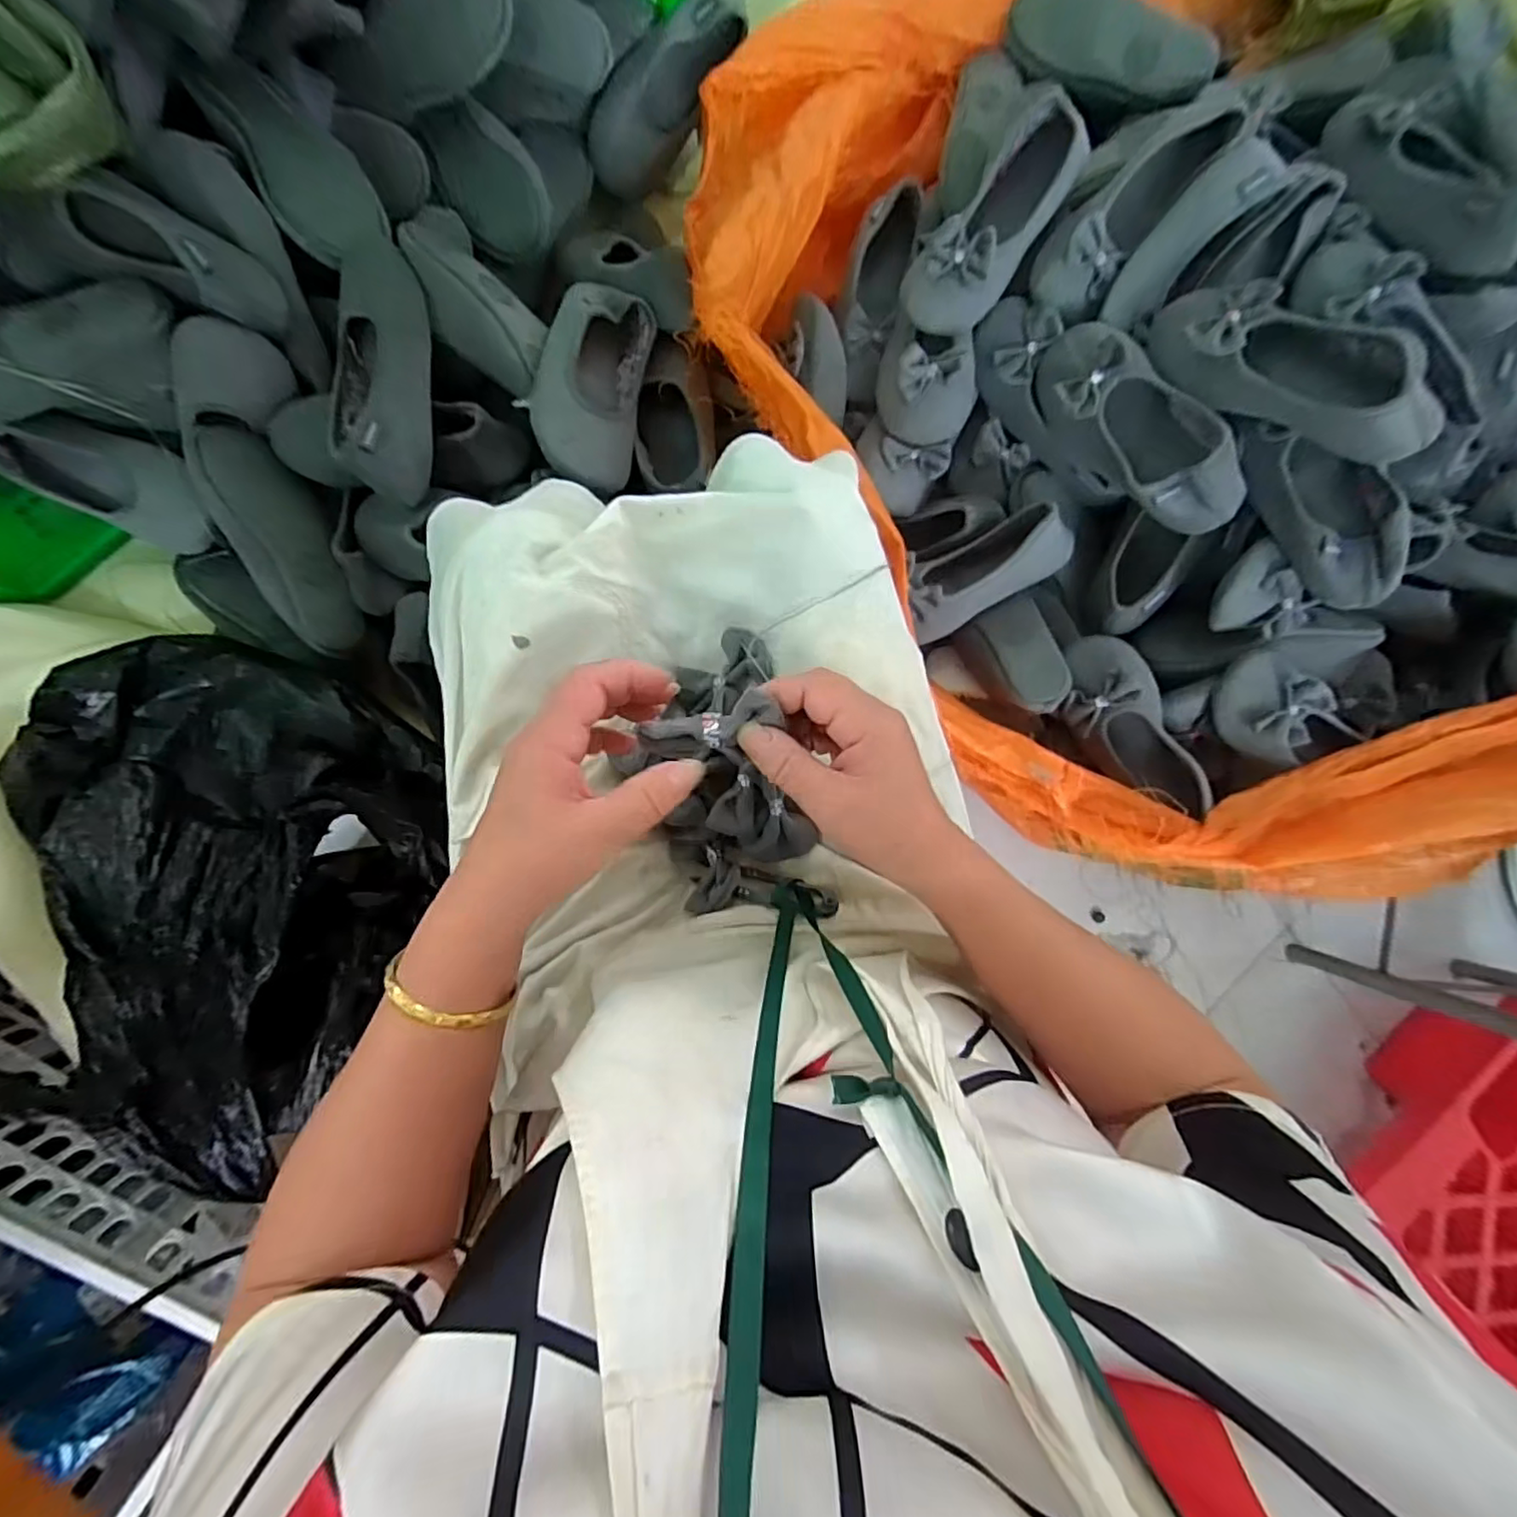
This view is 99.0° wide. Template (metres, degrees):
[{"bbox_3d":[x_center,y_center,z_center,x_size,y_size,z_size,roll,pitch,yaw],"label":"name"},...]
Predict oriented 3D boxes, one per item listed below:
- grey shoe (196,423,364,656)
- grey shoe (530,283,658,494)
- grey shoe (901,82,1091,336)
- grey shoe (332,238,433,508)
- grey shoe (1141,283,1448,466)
[{"bbox_3d":[-0.481,-0.219,0.651,0.085,0.059,0.235,-33,95,-6],"label":"grey shoe"},{"bbox_3d":[-0.163,-0.366,0.638,0.092,0.058,0.207,10,72,-8],"label":"grey shoe"},{"bbox_3d":[0.242,-0.553,0.661,0.098,0.070,0.229,32,87,-7],"label":"grey shoe"},{"bbox_3d":[-0.359,-0.364,0.610,0.093,0.062,0.235,2,91,-8],"label":"grey shoe"},{"bbox_3d":[0.480,-0.354,0.583,0.249,0.073,0.096,36,86,14],"label":"grey shoe"}]

